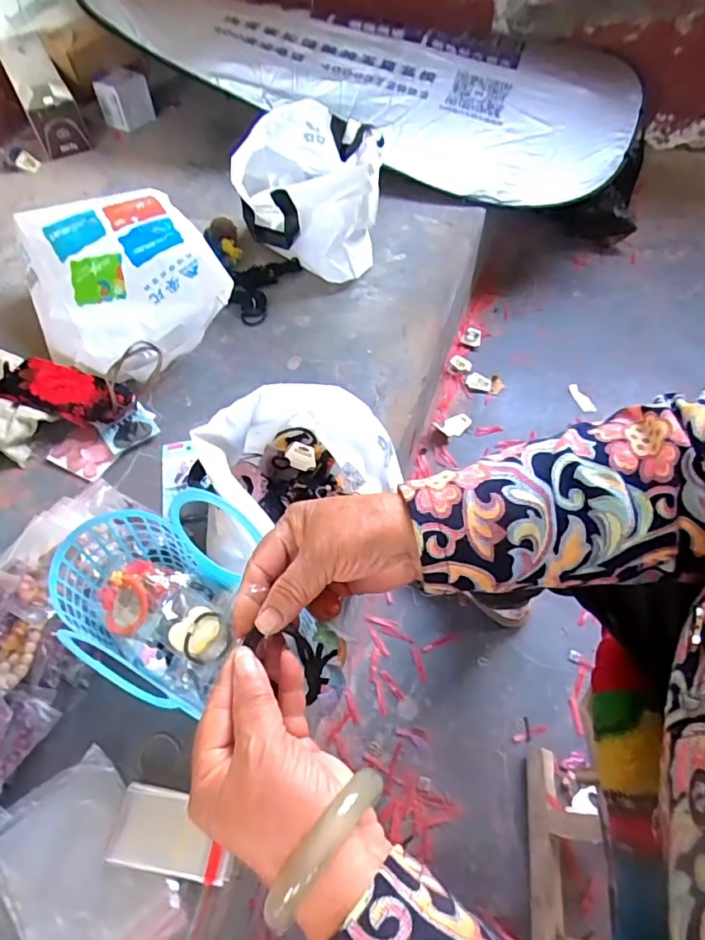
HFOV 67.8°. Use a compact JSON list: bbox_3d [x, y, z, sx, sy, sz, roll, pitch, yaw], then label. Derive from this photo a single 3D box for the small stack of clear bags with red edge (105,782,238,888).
[{"bbox_3d":[-0.176,0.356,0.516,0.117,0.004,0.066,12,58,1],"label":"small stack of clear bags with red edge"}]

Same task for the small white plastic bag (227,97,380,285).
[{"bbox_3d":[-0.081,-0.510,0.968,0.268,0.213,0.261,2,56,4],"label":"small white plastic bag"}]

